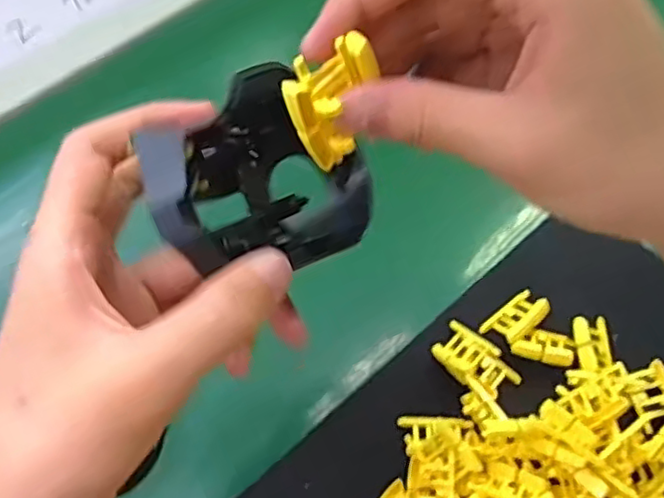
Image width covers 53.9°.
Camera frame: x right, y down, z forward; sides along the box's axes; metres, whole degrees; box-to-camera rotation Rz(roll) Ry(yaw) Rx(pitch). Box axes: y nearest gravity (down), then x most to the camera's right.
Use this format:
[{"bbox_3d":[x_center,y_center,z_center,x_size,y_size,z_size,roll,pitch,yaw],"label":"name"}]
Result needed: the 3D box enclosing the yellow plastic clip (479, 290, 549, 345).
[{"bbox_3d":[0.120,0.044,0.425,0.041,0.009,0.029,-39,34,-18],"label":"yellow plastic clip"}]

